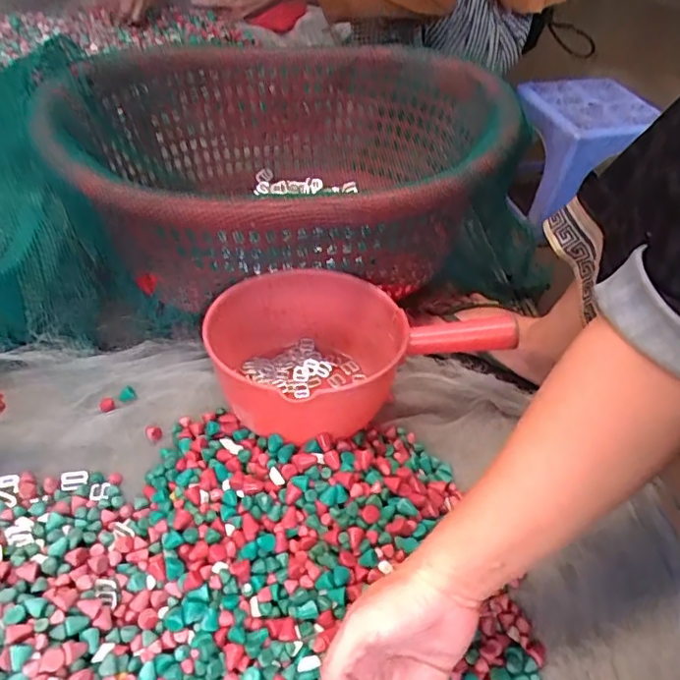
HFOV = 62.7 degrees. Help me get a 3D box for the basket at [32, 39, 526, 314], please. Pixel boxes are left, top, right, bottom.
[{"bbox_3d":[-0.089,-0.228,0.713,0.465,0.198,0.520,-24,53,-25],"label":"basket"}]

